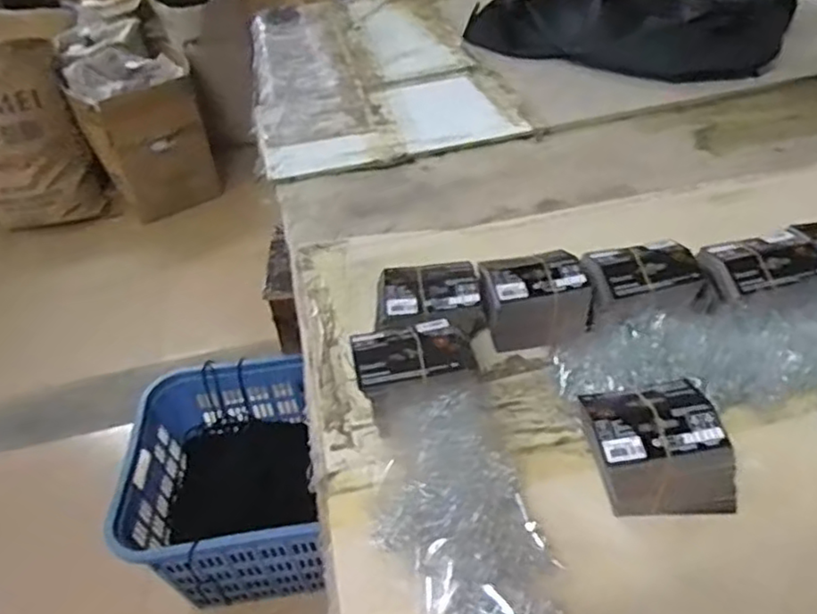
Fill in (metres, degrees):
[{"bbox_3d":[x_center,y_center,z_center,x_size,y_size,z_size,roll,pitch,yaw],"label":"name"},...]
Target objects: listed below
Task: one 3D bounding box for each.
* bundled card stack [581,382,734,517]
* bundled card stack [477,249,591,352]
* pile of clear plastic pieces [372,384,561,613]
[{"bbox_3d":[0.205,0.121,0.542,0.112,0.074,0.087,-9,41,-4],"label":"bundled card stack"},{"bbox_3d":[0.133,-0.004,0.690,0.106,0.078,0.076,-10,41,-5],"label":"bundled card stack"},{"bbox_3d":[0.043,0.183,0.503,0.127,0.055,0.277,-13,41,-8],"label":"pile of clear plastic pieces"}]

